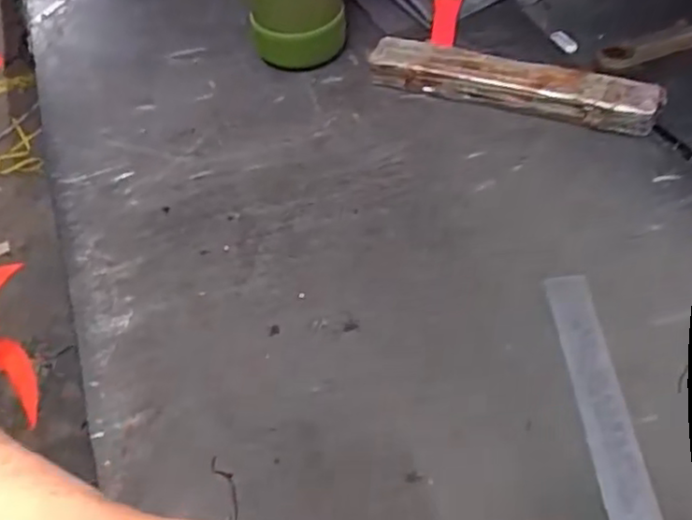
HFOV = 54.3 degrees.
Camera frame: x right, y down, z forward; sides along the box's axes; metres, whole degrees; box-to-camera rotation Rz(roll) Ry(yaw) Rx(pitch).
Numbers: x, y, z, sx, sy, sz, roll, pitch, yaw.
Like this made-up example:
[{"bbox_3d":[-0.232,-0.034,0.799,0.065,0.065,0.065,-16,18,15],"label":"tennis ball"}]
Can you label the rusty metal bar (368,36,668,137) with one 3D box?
[{"bbox_3d":[0.146,-0.158,0.609,0.252,0.035,0.040,16,55,17],"label":"rusty metal bar"}]

